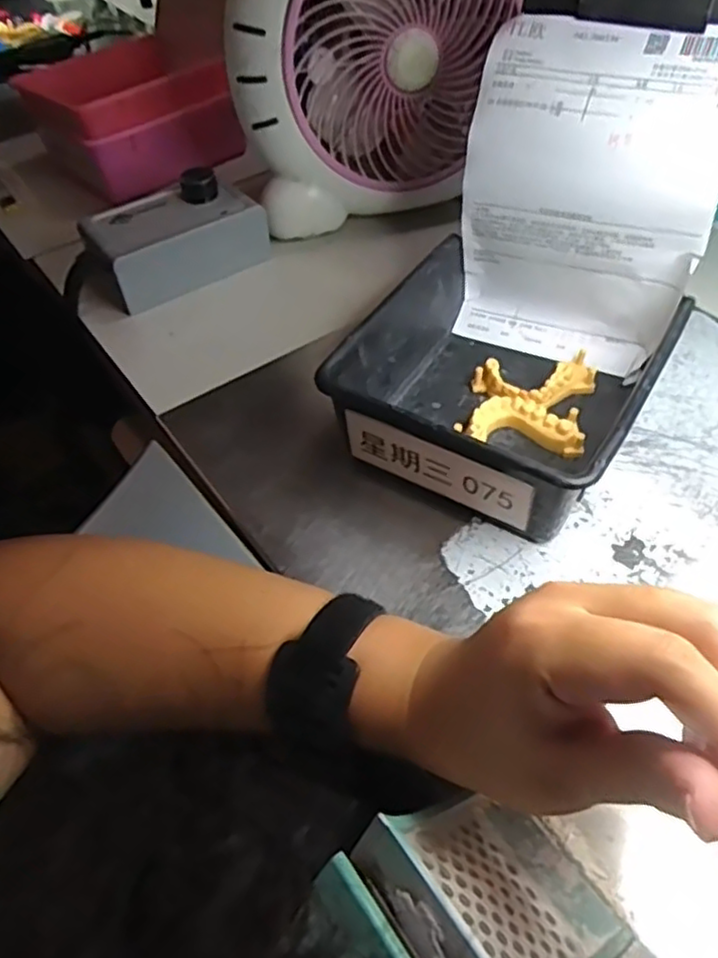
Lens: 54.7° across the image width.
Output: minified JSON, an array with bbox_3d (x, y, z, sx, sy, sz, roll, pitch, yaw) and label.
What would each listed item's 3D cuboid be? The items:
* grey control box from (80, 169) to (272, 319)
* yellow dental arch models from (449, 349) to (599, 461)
[{"bbox_3d":[-0.151,-0.196,0.566,0.133,0.057,0.076,-31,53,-21],"label":"grey control box"},{"bbox_3d":[0.109,-0.052,0.443,0.074,0.018,0.094,12,51,14],"label":"yellow dental arch models"}]

